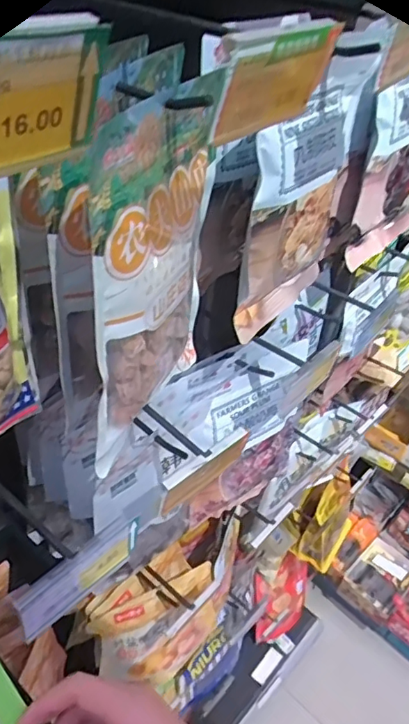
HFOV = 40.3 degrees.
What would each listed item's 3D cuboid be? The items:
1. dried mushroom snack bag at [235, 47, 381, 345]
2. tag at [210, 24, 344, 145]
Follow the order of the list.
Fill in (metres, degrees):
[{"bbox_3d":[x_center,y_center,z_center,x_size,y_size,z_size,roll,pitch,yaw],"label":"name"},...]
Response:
[{"bbox_3d":[0.087,-0.139,0.458,0.046,0.197,0.187,21,43,15],"label":"dried mushroom snack bag"},{"bbox_3d":[0.032,-0.124,0.247,0.004,0.043,0.081,38,46,16],"label":"tag"}]

